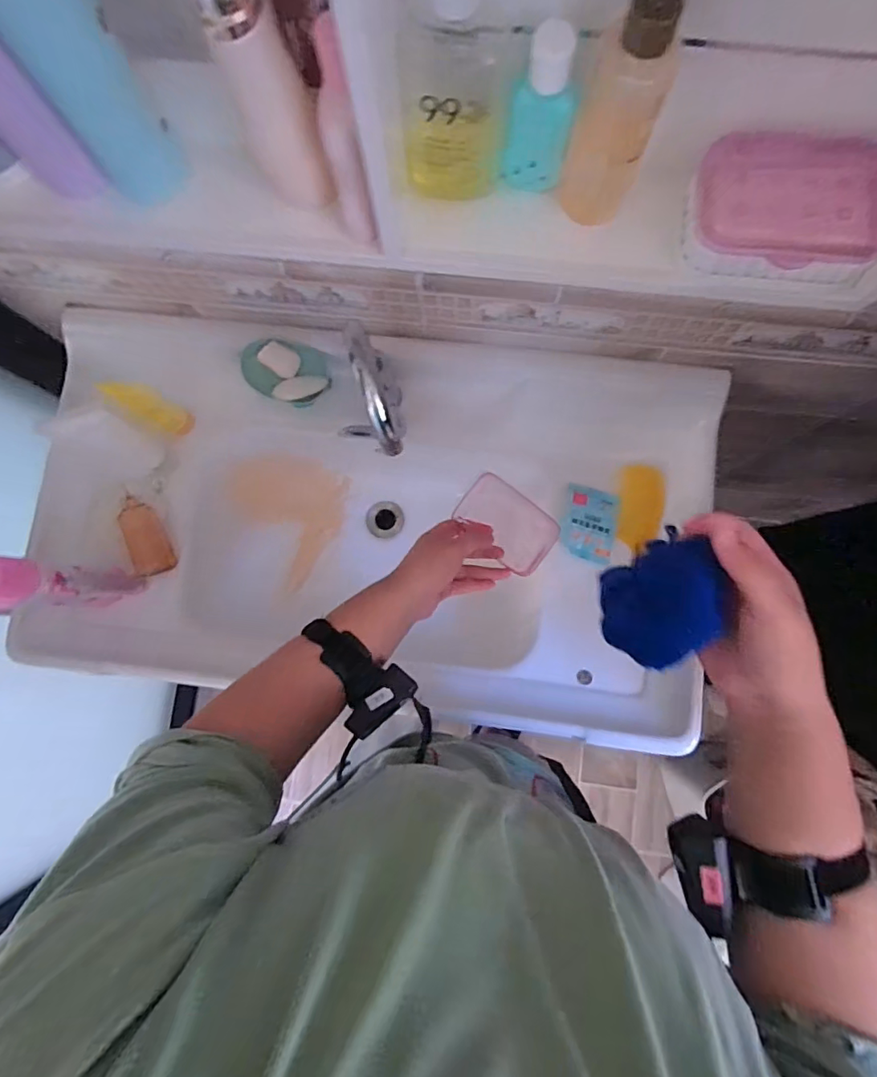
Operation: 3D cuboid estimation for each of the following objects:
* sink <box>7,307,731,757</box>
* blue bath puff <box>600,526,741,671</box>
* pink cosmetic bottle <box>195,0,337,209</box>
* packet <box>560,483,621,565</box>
[{"bbox_3d":[-0.085,-0.018,0.752,0.863,0.188,0.470,5,82,2],"label":"sink"},{"bbox_3d":[0.158,0.044,0.377,0.078,0.059,0.072,-37,83,-3],"label":"blue bath puff"},{"bbox_3d":[-0.095,-0.251,0.296,0.040,0.146,0.042,0,82,2],"label":"pink cosmetic bottle"},{"bbox_3d":[0.201,-0.021,0.697,0.070,0.022,0.097,16,83,4],"label":"packet"}]

